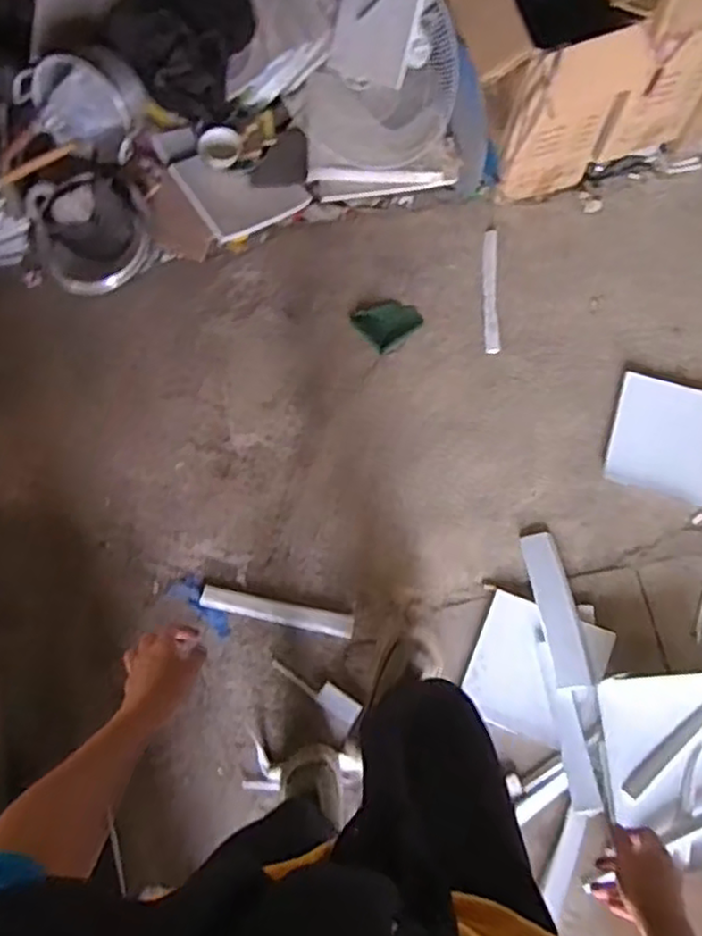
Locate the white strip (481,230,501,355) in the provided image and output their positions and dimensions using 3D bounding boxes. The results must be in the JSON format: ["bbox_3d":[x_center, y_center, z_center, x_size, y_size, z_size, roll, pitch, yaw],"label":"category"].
[{"bbox_3d":[0.296,-0.375,1.495,0.035,0.006,0.282,3,76,-7],"label":"white strip"}]

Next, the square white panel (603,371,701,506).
[{"bbox_3d":[0.633,-0.057,1.396,0.213,0.033,0.228,17,75,4],"label":"square white panel"}]

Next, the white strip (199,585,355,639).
[{"bbox_3d":[-0.137,0.265,1.299,0.282,0.017,0.042,11,75,3],"label":"white strip"}]

